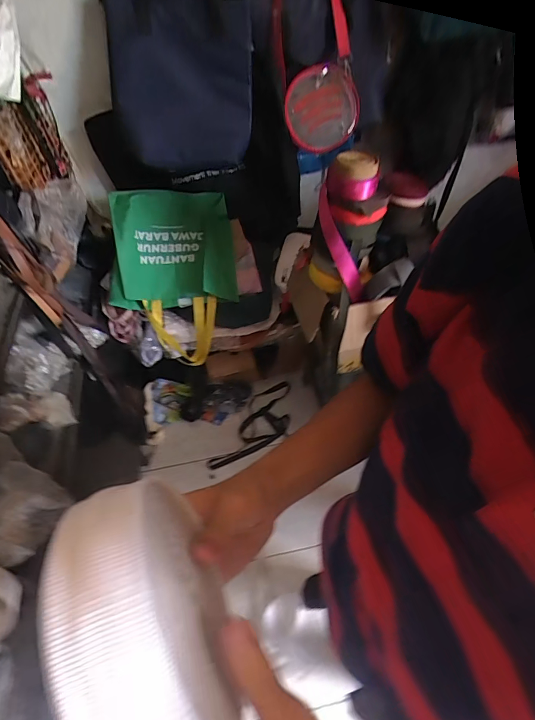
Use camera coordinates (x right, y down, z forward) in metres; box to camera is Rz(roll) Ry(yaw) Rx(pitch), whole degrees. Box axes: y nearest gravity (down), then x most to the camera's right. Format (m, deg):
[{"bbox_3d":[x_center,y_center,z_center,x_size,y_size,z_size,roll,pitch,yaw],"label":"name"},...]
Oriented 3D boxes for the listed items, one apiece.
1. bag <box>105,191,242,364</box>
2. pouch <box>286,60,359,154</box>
[{"bbox_3d":[-0.296,-0.262,1.290,0.395,0.568,0.133,-1,12,-32],"label":"bag"},{"bbox_3d":[0.155,-0.715,1.131,0.204,0.224,0.041,21,10,-14],"label":"pouch"}]

